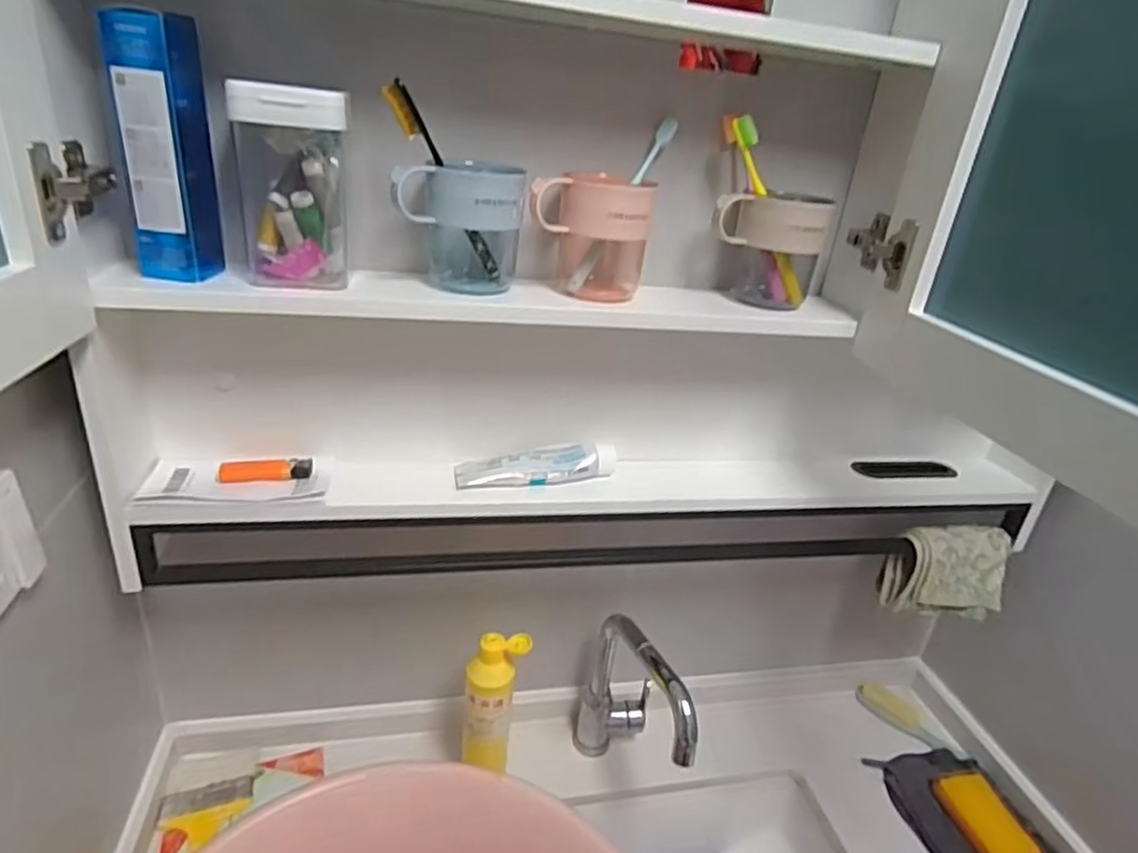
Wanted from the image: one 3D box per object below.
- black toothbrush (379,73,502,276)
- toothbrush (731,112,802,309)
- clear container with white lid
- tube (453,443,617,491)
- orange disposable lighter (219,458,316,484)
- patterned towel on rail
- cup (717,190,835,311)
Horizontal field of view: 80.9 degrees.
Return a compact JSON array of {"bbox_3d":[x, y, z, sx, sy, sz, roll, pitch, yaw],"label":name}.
[{"bbox_3d":[-0.100,-0.197,0.560,0.017,0.186,0.019,27,68,35],"label":"black toothbrush"},{"bbox_3d":[0.192,-0.201,0.635,0.017,0.185,0.024,-22,23,11],"label":"toothbrush"},{"bbox_3d":[-0.221,-0.189,0.536,0.083,0.145,0.071,-6,29,-26],"label":"clear container with white lid"},{"bbox_3d":[-0.032,0.040,0.693,0.166,0.033,0.041,1,26,-13],"label":"tube"},{"bbox_3d":[-0.289,0.042,0.637,0.082,0.017,0.017,-1,27,-17],"label":"orange disposable lighter"},{"bbox_3d":[0.460,0.179,0.807,0.134,0.106,0.056,5,26,-4],"label":"patterned towel on rail"},{"bbox_3d":[0.192,-0.169,0.646,0.099,0.101,0.077,17,27,19],"label":"cup"}]

